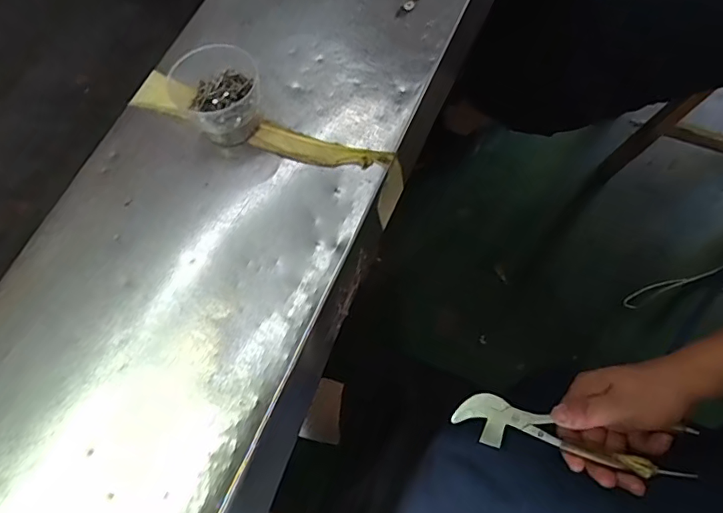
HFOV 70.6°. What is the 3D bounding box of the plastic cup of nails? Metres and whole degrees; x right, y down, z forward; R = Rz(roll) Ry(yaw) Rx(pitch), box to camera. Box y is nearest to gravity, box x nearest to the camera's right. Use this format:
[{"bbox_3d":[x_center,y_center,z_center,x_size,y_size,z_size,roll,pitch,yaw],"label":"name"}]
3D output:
[{"bbox_3d":[-0.104,-0.121,0.380,0.058,0.054,0.057,-1,68,3],"label":"plastic cup of nails"}]

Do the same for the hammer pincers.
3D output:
[{"bbox_3d":[0.180,0.153,0.443,0.192,0.011,0.058,14,69,14],"label":"hammer pincers"}]

